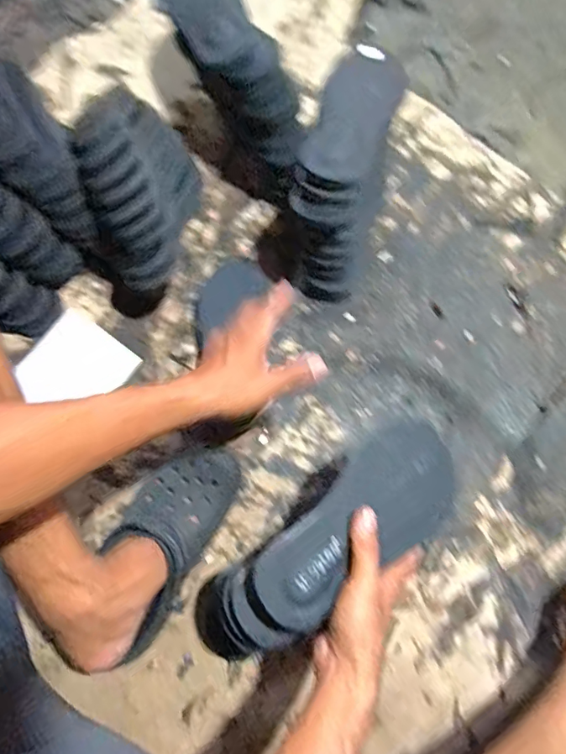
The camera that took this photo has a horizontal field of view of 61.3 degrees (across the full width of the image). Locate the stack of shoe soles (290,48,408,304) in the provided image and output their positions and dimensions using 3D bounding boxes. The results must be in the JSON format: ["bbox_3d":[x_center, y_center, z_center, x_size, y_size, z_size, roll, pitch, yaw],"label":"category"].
[{"bbox_3d":[0.080,-0.259,0.597,0.100,0.158,0.287,15,77,5],"label":"stack of shoe soles"}]

